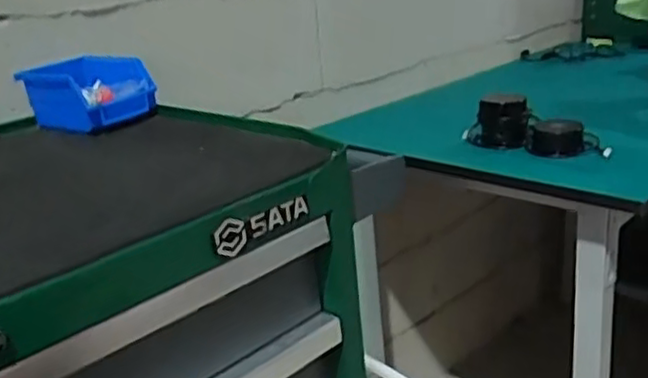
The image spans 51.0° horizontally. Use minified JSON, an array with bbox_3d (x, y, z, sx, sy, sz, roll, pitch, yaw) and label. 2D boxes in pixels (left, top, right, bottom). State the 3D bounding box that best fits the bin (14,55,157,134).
[{"bbox_3d":[-0.315,-0.128,0.903,0.162,0.070,0.125,15,29,43],"label":"bin"}]

